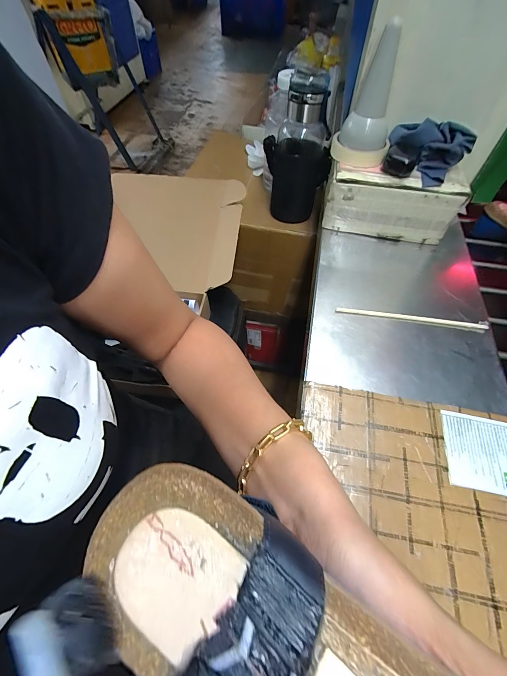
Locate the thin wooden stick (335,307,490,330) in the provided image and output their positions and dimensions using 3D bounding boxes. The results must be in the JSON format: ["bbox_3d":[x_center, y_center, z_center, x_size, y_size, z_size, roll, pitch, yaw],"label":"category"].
[{"bbox_3d":[0.212,-0.028,0.407,0.199,0.007,0.007,7,57,4],"label":"thin wooden stick"}]

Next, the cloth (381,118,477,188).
[{"bbox_3d":[0.251,-0.273,0.443,0.112,0.053,0.087,26,60,15],"label":"cloth"}]

